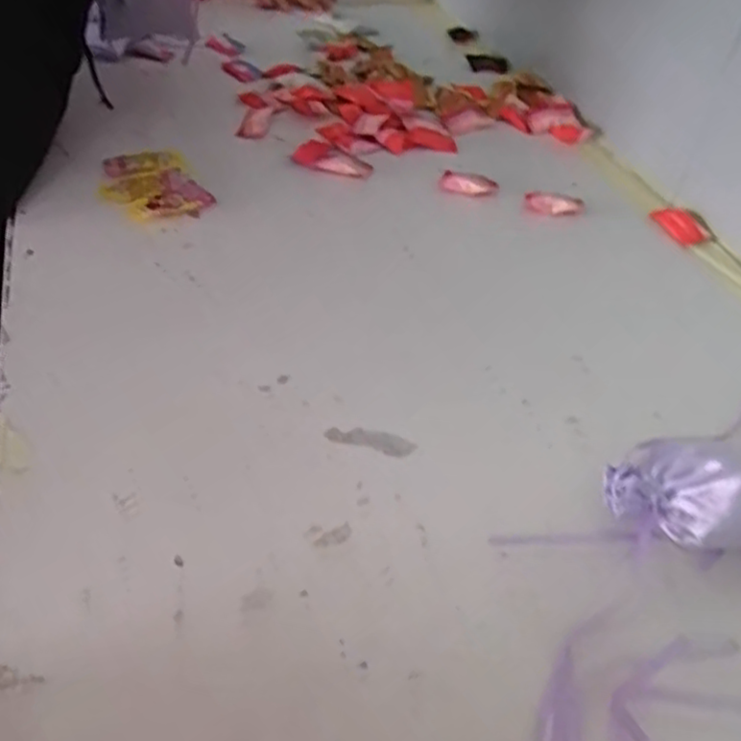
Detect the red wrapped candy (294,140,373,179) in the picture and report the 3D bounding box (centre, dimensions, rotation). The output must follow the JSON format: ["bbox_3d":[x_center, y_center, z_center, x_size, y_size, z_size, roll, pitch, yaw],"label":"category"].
[{"bbox_3d":[-0.043,-0.242,0.838,0.095,0.012,0.050,22,47,19],"label":"red wrapped candy"}]

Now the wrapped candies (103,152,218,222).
[{"bbox_3d":[-0.231,-0.196,0.767,0.094,0.024,0.132,-23,49,-25],"label":"wrapped candies"}]

